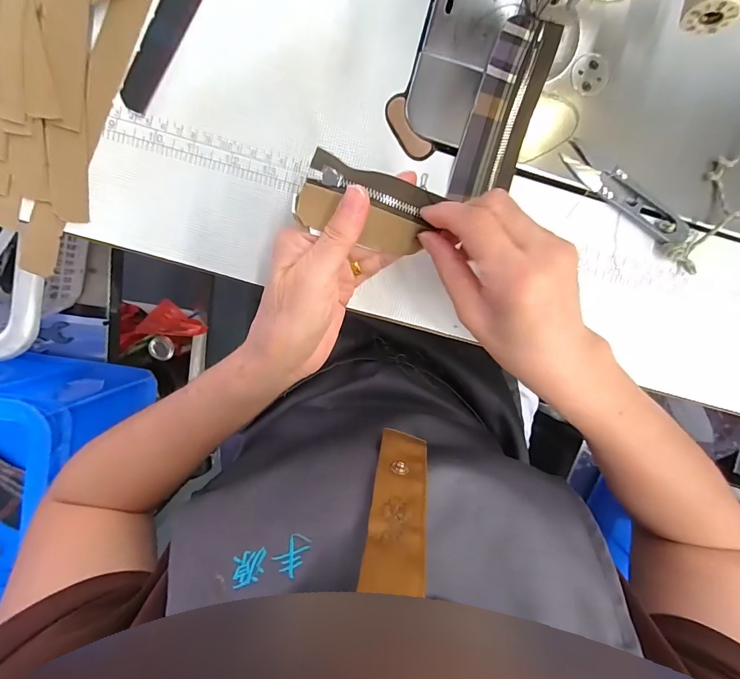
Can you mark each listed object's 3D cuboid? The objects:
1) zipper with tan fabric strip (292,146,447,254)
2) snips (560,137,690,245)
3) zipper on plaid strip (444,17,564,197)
[{"bbox_3d":[-0.001,-0.075,0.217,0.072,0.010,0.042,19,89,-15],"label":"zipper with tan fabric strip"},{"bbox_3d":[0.178,-0.102,0.267,0.100,0.011,0.022,33,94,-6],"label":"snips"},{"bbox_3d":[0.089,-0.150,0.258,0.041,0.007,0.114,16,99,-3],"label":"zipper on plaid strip"}]

